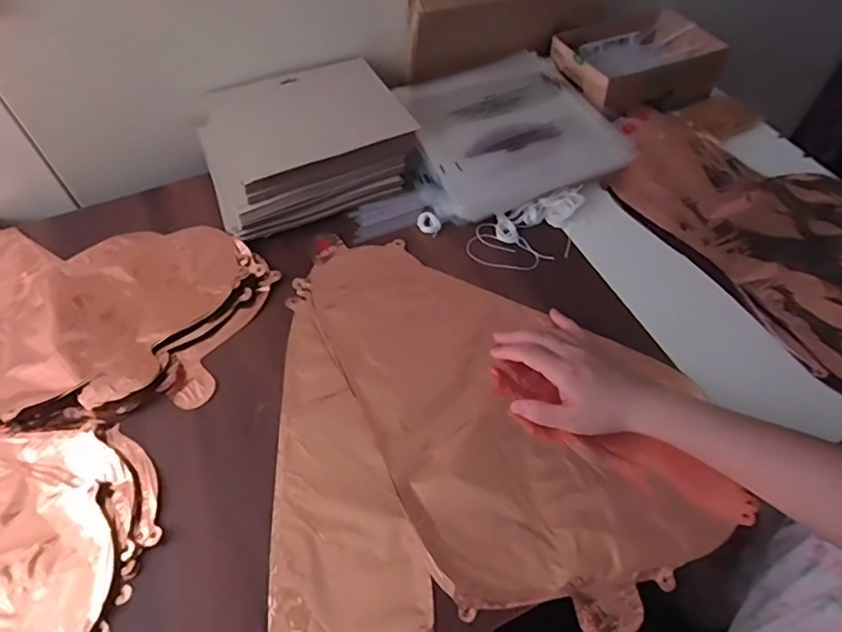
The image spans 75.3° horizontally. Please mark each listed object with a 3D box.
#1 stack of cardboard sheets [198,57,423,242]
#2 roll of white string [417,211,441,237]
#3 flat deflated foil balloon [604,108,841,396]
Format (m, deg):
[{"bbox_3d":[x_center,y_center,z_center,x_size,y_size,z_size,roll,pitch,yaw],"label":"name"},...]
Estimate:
[{"bbox_3d":[-0.135,-0.199,0.636,0.225,0.065,0.183,-24,59,-16],"label":"stack of cardboard sheets"},{"bbox_3d":[0.009,-0.103,0.604,0.026,0.007,0.027,0,56,-1],"label":"roll of white string"},{"bbox_3d":[0.405,-0.086,0.597,0.247,0.039,0.446,-29,61,-19],"label":"flat deflated foil balloon"}]

